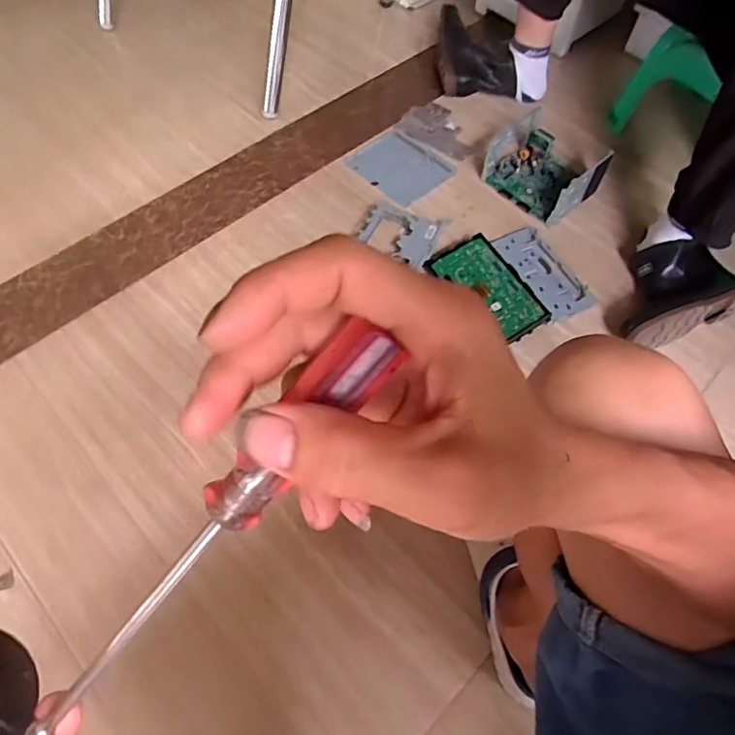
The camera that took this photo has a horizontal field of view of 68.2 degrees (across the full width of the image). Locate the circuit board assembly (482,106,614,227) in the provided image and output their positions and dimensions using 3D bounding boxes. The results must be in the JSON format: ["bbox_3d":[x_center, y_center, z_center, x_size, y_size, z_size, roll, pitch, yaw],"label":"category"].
[{"bbox_3d":[0.344,-0.389,1.052,0.158,0.088,0.204,-37,67,-19],"label":"circuit board assembly"}]

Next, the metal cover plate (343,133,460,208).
[{"bbox_3d":[0.067,-0.406,1.092,0.171,0.015,0.166,41,62,14],"label":"metal cover plate"}]

